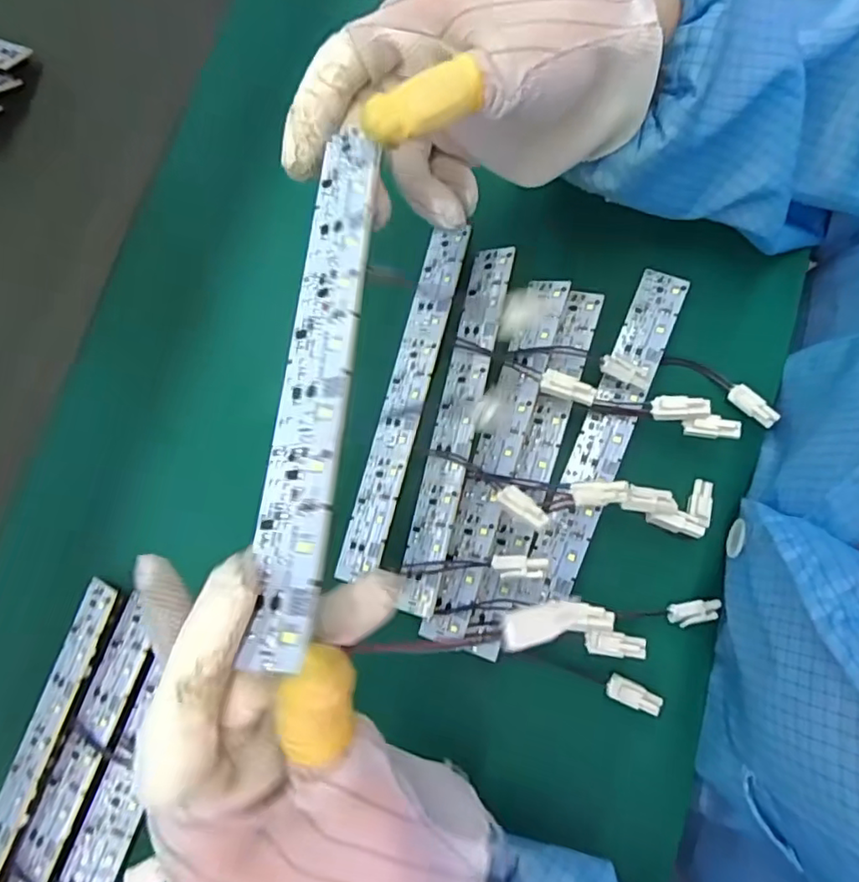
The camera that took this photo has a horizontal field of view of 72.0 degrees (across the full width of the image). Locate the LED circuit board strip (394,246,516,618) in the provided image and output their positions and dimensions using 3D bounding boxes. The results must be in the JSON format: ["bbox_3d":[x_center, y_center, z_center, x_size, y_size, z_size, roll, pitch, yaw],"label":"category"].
[{"bbox_3d":[0.014,-0.011,0.297,0.020,0.006,0.190,13,80,2],"label":"LED circuit board strip"}]

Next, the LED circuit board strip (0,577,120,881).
[{"bbox_3d":[-0.187,0.159,0.266,0.019,0.008,0.193,19,80,3],"label":"LED circuit board strip"}]

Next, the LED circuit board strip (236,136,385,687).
[{"bbox_3d":[-0.035,-0.026,0.189,0.025,0.004,0.181,-5,66,23],"label":"LED circuit board strip"}]

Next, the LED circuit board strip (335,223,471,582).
[{"bbox_3d":[-0.013,-0.024,0.300,0.021,0.008,0.184,15,80,2],"label":"LED circuit board strip"}]

